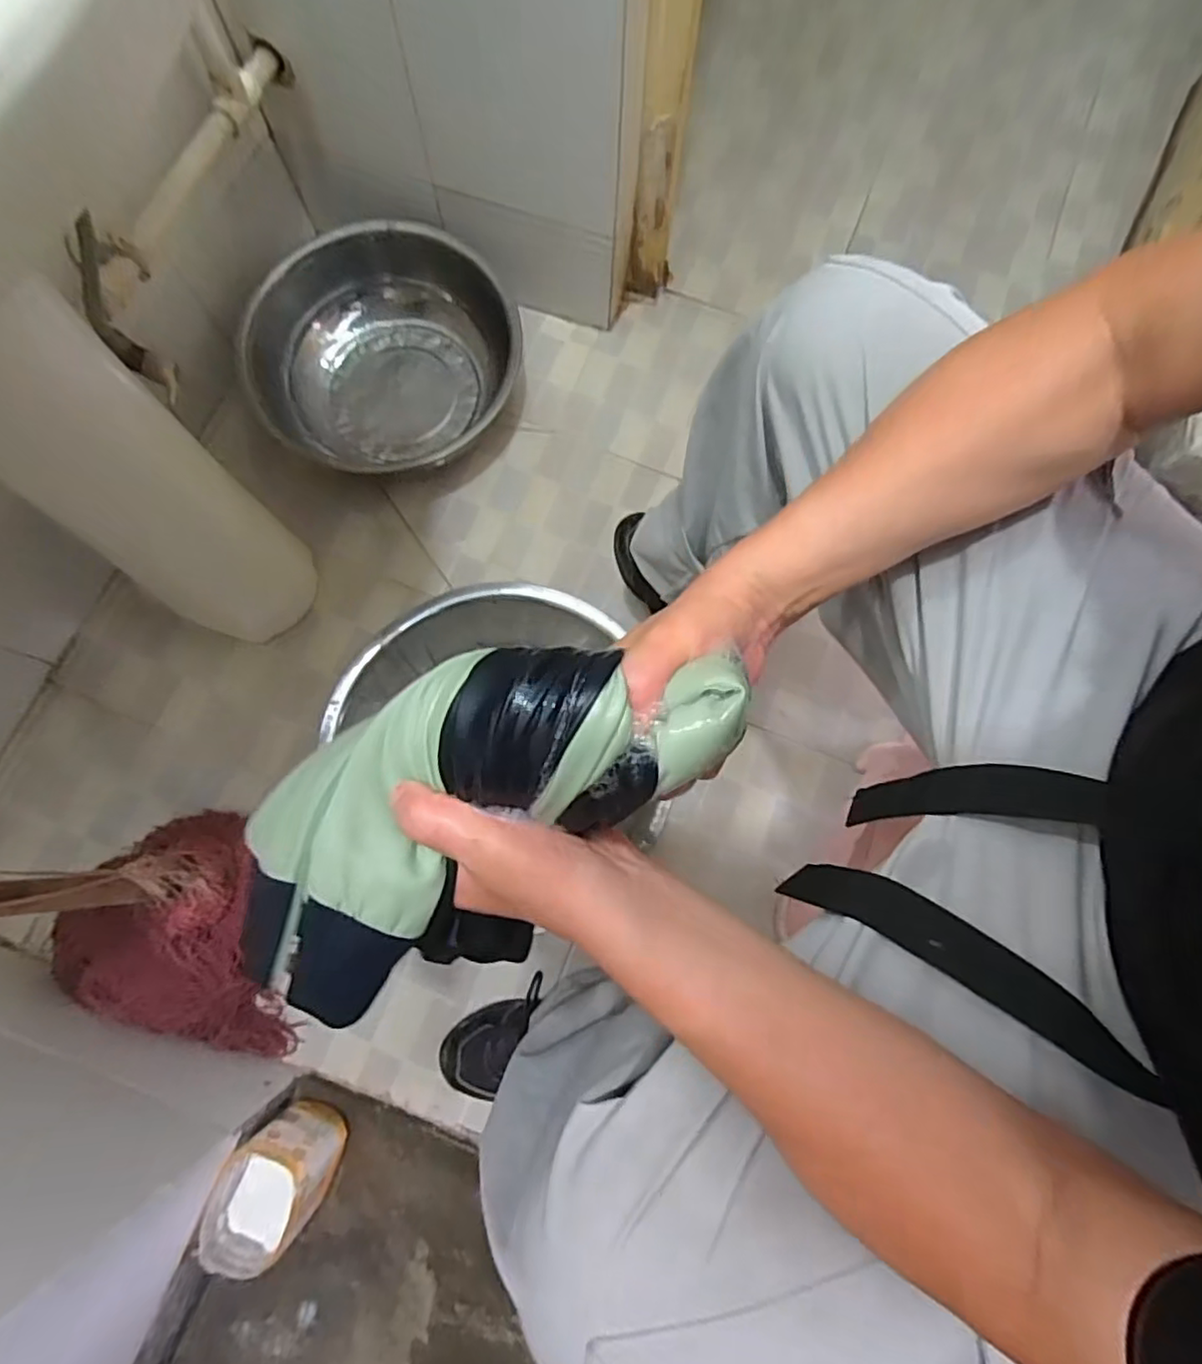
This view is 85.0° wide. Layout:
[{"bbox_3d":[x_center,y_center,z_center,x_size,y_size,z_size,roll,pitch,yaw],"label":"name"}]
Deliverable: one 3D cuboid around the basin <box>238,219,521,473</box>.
[{"bbox_3d":[-0.292,-0.443,0.900,0.339,0.124,0.313,0,76,-2],"label":"basin"}]

